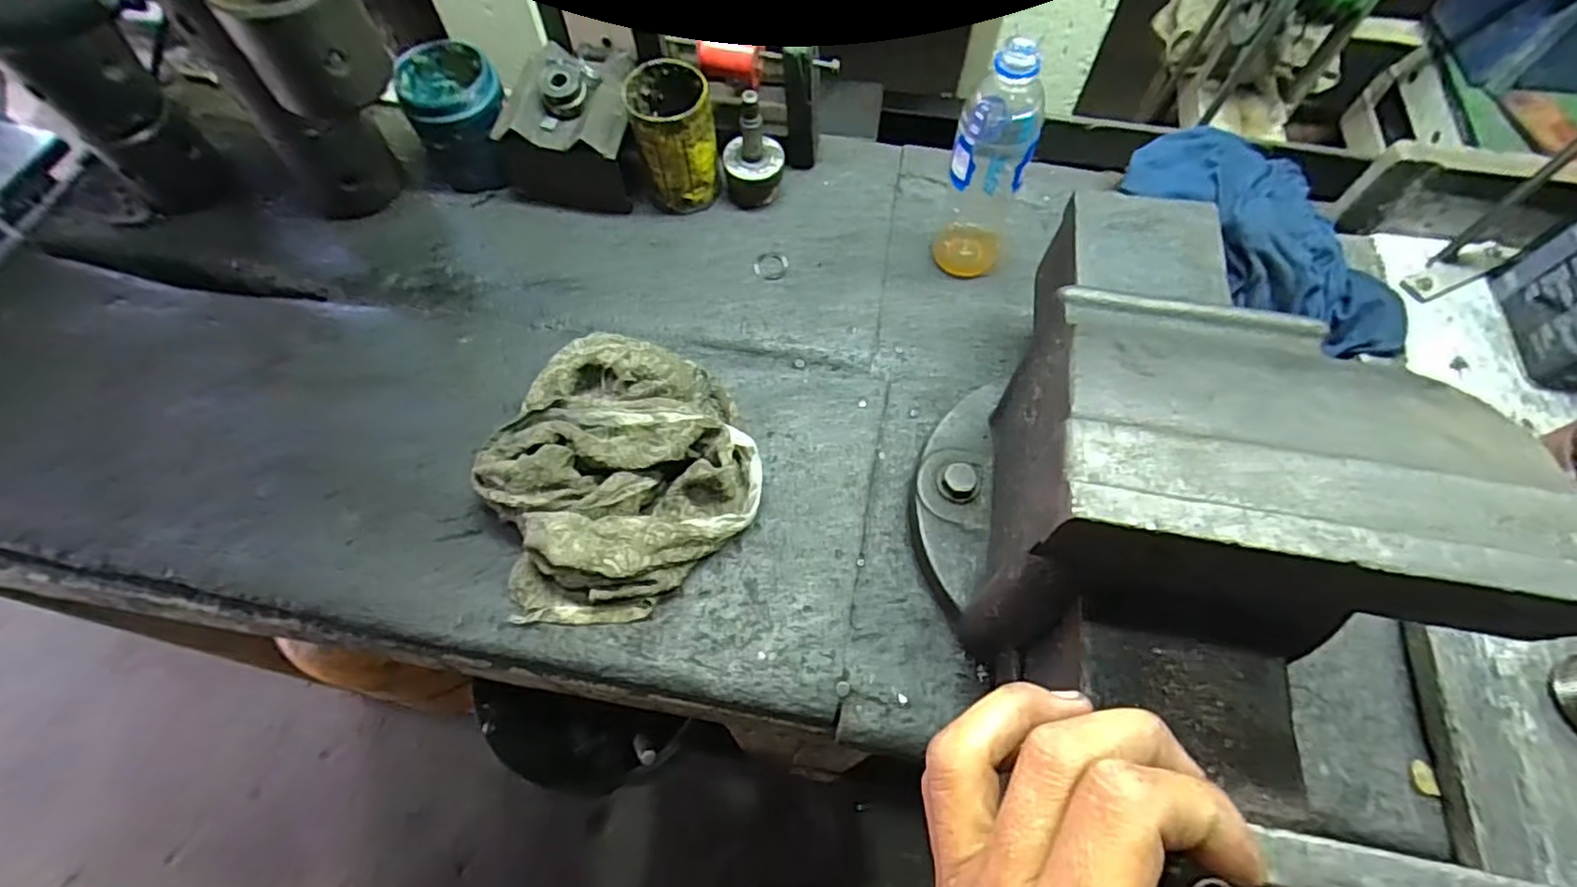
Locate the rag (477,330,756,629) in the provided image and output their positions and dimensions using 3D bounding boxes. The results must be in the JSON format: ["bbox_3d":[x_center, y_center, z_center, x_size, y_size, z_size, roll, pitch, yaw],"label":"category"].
[{"bbox_3d":[-0.135,0.015,0.516,0.203,0.062,0.219,-21,65,-10],"label":"rag"}]

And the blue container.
[{"bbox_3d":[-0.313,-0.308,0.644,0.093,0.104,0.101,-29,67,-14],"label":"blue container"}]

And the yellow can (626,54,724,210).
[{"bbox_3d":[-0.106,-0.285,0.626,0.069,0.120,0.077,-15,64,-7],"label":"yellow can"}]

